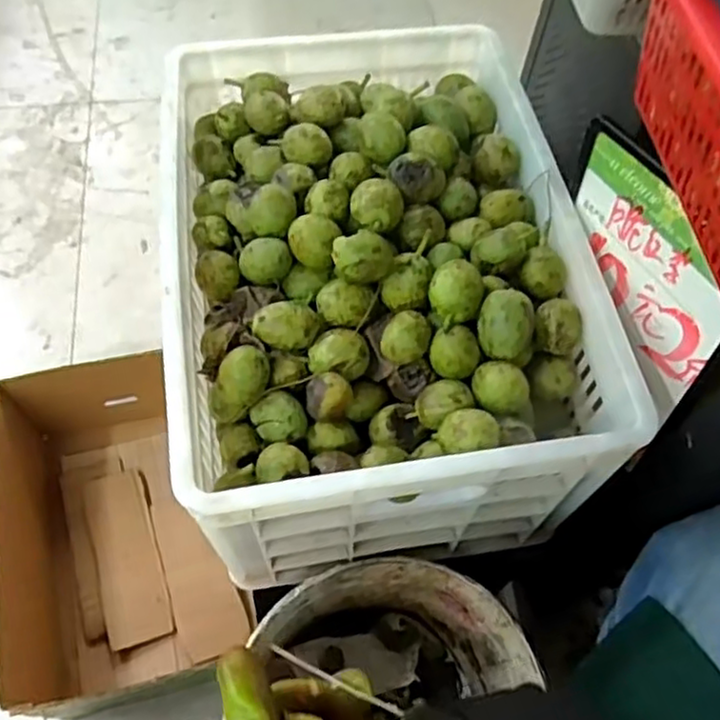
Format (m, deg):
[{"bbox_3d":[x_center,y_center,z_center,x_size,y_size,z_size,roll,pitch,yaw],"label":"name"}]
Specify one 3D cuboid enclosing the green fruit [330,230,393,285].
[{"bbox_3d":[0.002,-0.087,0.580,0.051,0.038,0.046,3,60,-2],"label":"green fruit"}]

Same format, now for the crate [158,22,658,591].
[{"bbox_3d":[0.004,-0.084,0.704,0.362,0.226,0.509,-6,61,-8],"label":"crate"}]

